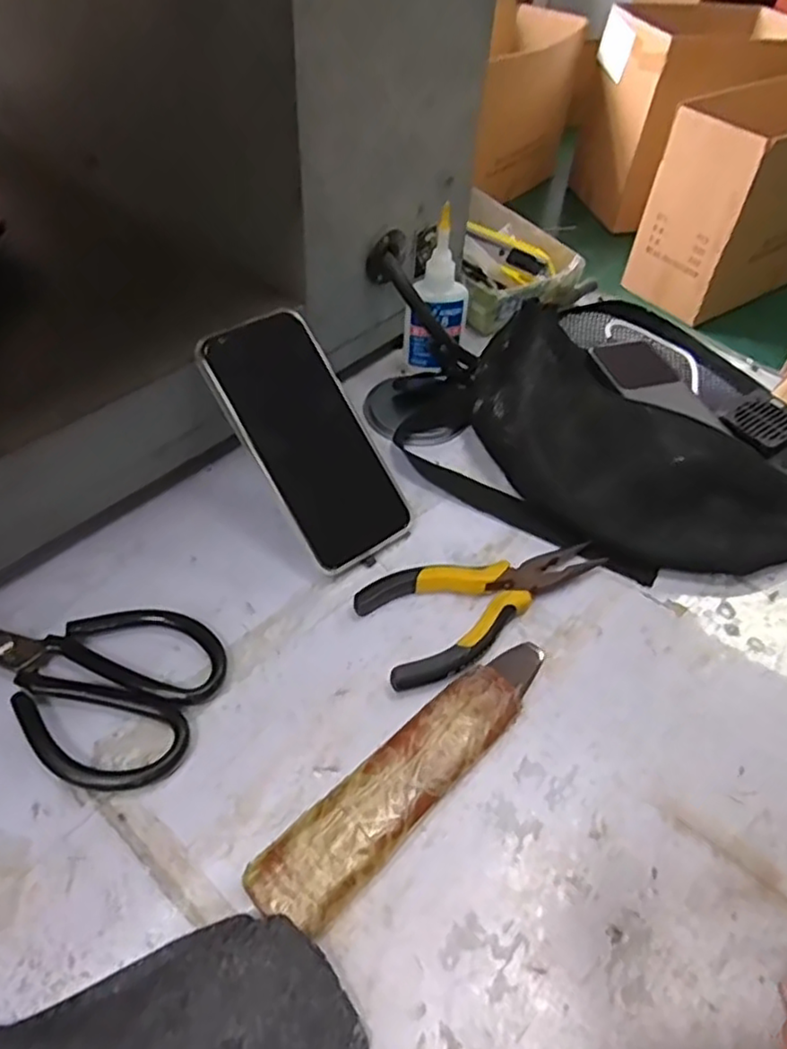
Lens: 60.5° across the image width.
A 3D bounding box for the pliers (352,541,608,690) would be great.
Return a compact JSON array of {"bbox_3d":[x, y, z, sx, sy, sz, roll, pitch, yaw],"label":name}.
[{"bbox_3d":[0.059,0.045,0.407,0.151,0.017,0.068,-16,52,-17],"label":"pliers"}]

